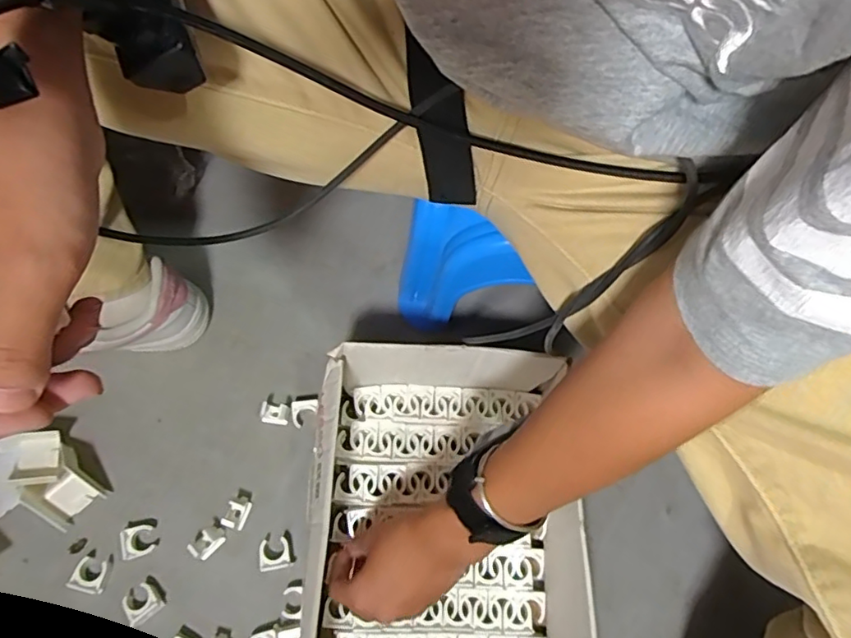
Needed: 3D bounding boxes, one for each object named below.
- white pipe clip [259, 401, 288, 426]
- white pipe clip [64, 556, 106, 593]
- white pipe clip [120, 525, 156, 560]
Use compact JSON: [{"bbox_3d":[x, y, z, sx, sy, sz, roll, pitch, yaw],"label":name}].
[{"bbox_3d":[-0.152,0.093,0.570,0.030,0.019,0.019,8,68,1],"label":"white pipe clip"},{"bbox_3d":[-0.296,0.226,0.504,0.028,0.011,0.026,13,68,3],"label":"white pipe clip"},{"bbox_3d":[-0.260,0.200,0.517,0.026,0.010,0.026,-13,69,-8],"label":"white pipe clip"}]

